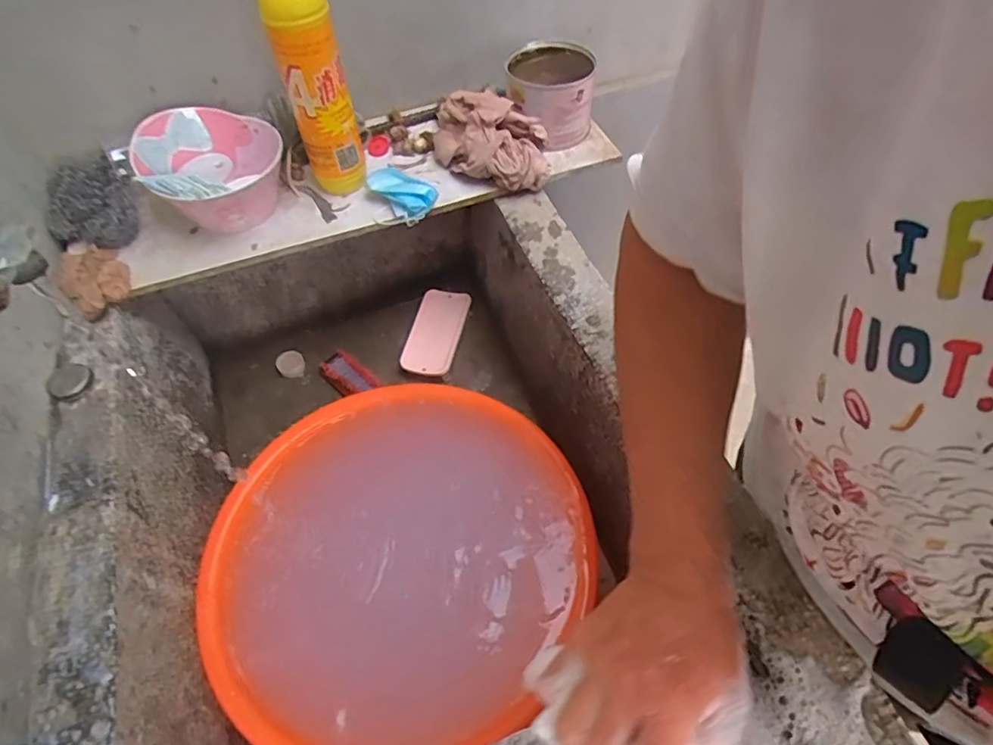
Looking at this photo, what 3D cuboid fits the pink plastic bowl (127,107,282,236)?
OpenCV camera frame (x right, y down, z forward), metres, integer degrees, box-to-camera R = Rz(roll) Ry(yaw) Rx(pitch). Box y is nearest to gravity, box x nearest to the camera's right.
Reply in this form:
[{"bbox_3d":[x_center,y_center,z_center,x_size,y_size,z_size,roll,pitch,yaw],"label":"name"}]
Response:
[{"bbox_3d":[-0.287,-0.202,0.603,0.133,0.089,0.126,-2,55,3],"label":"pink plastic bowl"}]

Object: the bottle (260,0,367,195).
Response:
[{"bbox_3d":[-0.177,-0.288,0.558,0.060,0.239,0.075,-19,56,-8],"label":"bottle"}]

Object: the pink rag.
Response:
[{"bbox_3d":[-0.007,-0.247,0.641,0.115,0.089,0.092,-11,55,-3],"label":"pink rag"}]

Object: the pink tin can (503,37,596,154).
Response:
[{"bbox_3d":[0.063,-0.318,0.673,0.096,0.075,0.109,-5,55,2],"label":"pink tin can"}]

